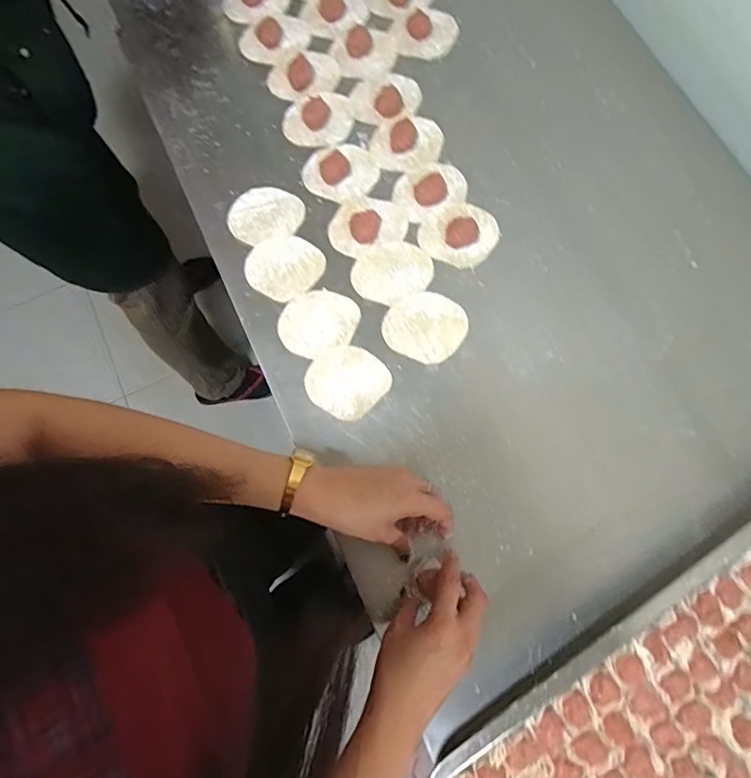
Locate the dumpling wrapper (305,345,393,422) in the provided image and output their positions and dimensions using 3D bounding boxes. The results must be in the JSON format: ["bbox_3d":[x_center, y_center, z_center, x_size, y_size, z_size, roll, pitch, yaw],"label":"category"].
[{"bbox_3d":[-0.031,-0.008,0.537,0.081,0.005,0.076,0,75,1],"label":"dumpling wrapper"}]

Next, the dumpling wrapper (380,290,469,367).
[{"bbox_3d":[0.054,-0.069,0.546,0.083,0.004,0.079,0,75,1],"label":"dumpling wrapper"}]

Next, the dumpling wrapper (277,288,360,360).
[{"bbox_3d":[-0.063,-0.074,0.550,0.086,0.004,0.073,-22,75,-5],"label":"dumpling wrapper"}]

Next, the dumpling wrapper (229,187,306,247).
[{"bbox_3d":[-0.129,-0.206,0.589,0.086,0.004,0.067,-21,82,-3],"label":"dumpling wrapper"}]

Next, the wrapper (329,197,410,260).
[{"bbox_3d":[-0.011,-0.194,0.575,0.088,0.017,0.072,-23,76,-5],"label":"wrapper"}]

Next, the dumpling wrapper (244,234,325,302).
[{"bbox_3d":[-0.104,-0.140,0.571,0.080,0.004,0.077,0,76,-2],"label":"dumpling wrapper"}]

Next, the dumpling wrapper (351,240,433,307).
[{"bbox_3d":[0.019,-0.132,0.565,0.089,0.005,0.071,-26,76,-6],"label":"dumpling wrapper"}]

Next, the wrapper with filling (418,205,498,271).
[{"bbox_3d":[0.098,-0.175,0.572,0.088,0.014,0.074,-28,76,-6],"label":"wrapper with filling"}]

